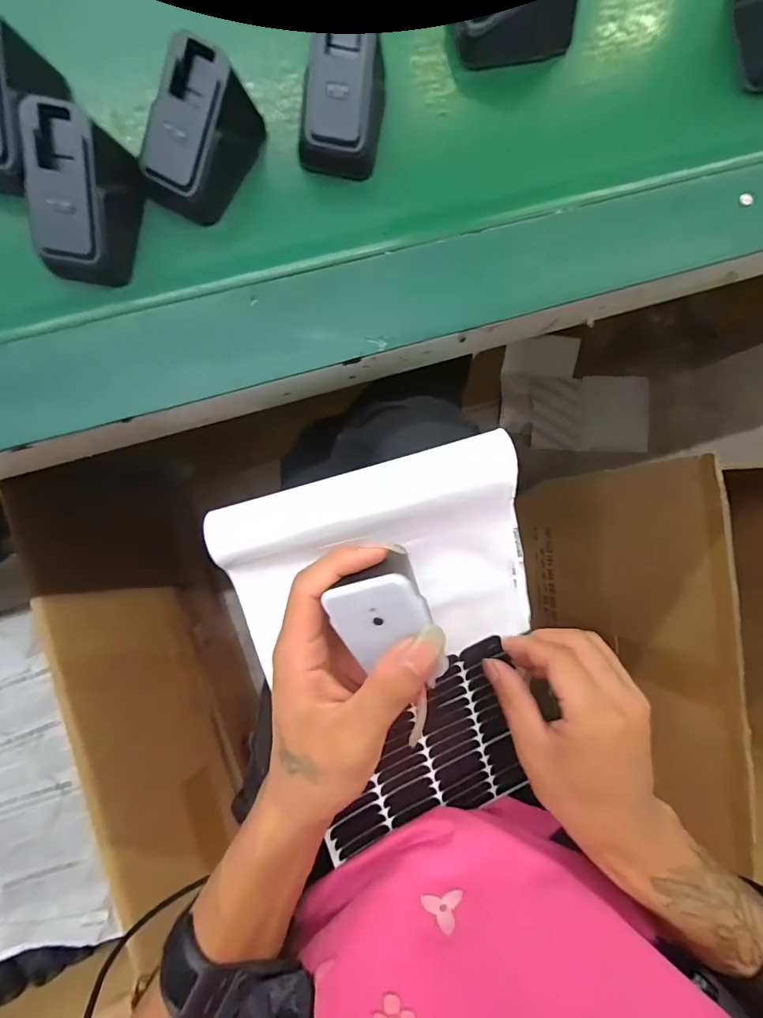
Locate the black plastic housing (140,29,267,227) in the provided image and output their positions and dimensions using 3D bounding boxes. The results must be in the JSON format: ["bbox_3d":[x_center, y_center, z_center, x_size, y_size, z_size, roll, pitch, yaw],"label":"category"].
[{"bbox_3d":[-0.091,-0.186,0.223,0.044,0.039,0.071,30,86,-4],"label":"black plastic housing"}]

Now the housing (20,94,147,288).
[{"bbox_3d":[-0.148,-0.149,0.216,0.042,0.038,0.065,9,88,-5],"label":"housing"}]

